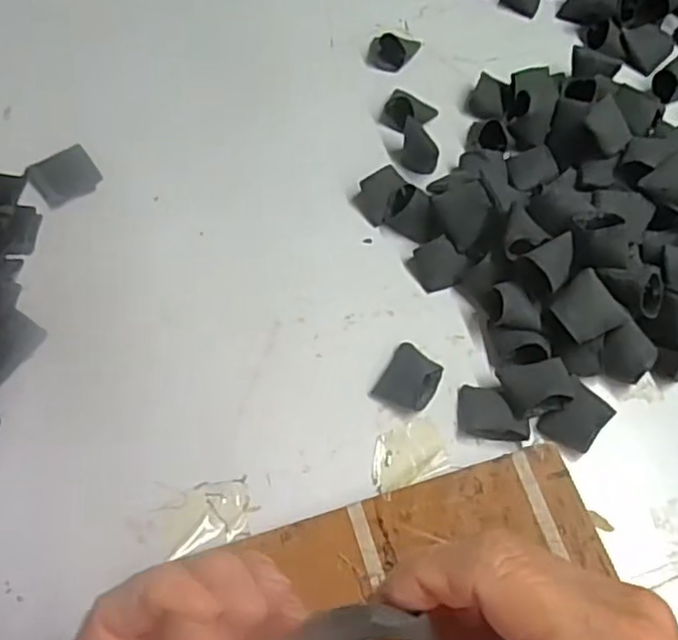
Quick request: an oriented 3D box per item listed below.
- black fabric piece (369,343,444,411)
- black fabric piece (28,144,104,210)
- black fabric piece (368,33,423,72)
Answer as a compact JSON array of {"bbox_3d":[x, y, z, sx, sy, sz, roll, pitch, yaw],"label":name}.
[{"bbox_3d":[0.049,0.040,0.466,0.038,0.012,0.043,27,65,14],"label":"black fabric piece"},{"bbox_3d":[-0.225,-0.119,0.559,0.050,0.006,0.050,-34,66,-16],"label":"black fabric piece"},{"bbox_3d":[0.050,-0.253,0.621,0.036,0.029,0.041,29,66,15],"label":"black fabric piece"}]

